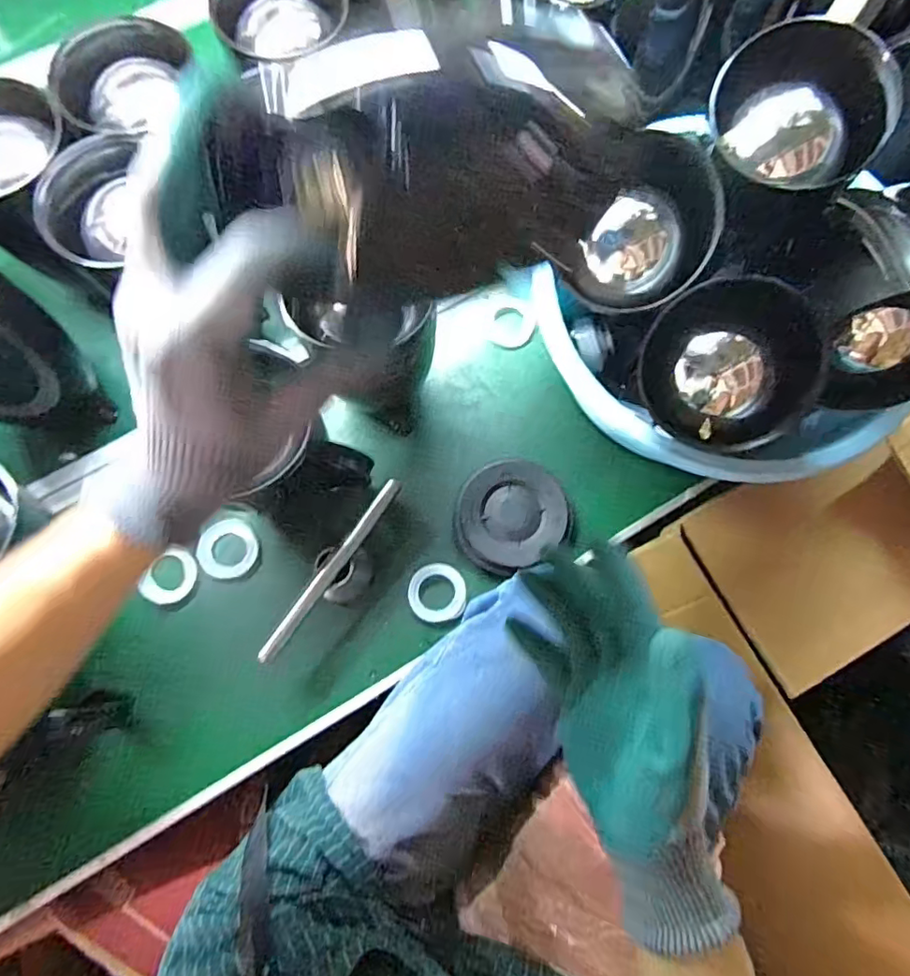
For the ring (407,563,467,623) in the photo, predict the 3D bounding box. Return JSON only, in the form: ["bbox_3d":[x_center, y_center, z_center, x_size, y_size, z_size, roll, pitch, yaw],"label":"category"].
[{"bbox_3d":[-0.018,0.108,0.572,0.058,0.007,0.059,0,76,0],"label":"ring"}]

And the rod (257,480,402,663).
[{"bbox_3d":[-0.115,0.075,0.522,0.014,0.012,0.200,35,79,8],"label":"rod"}]

